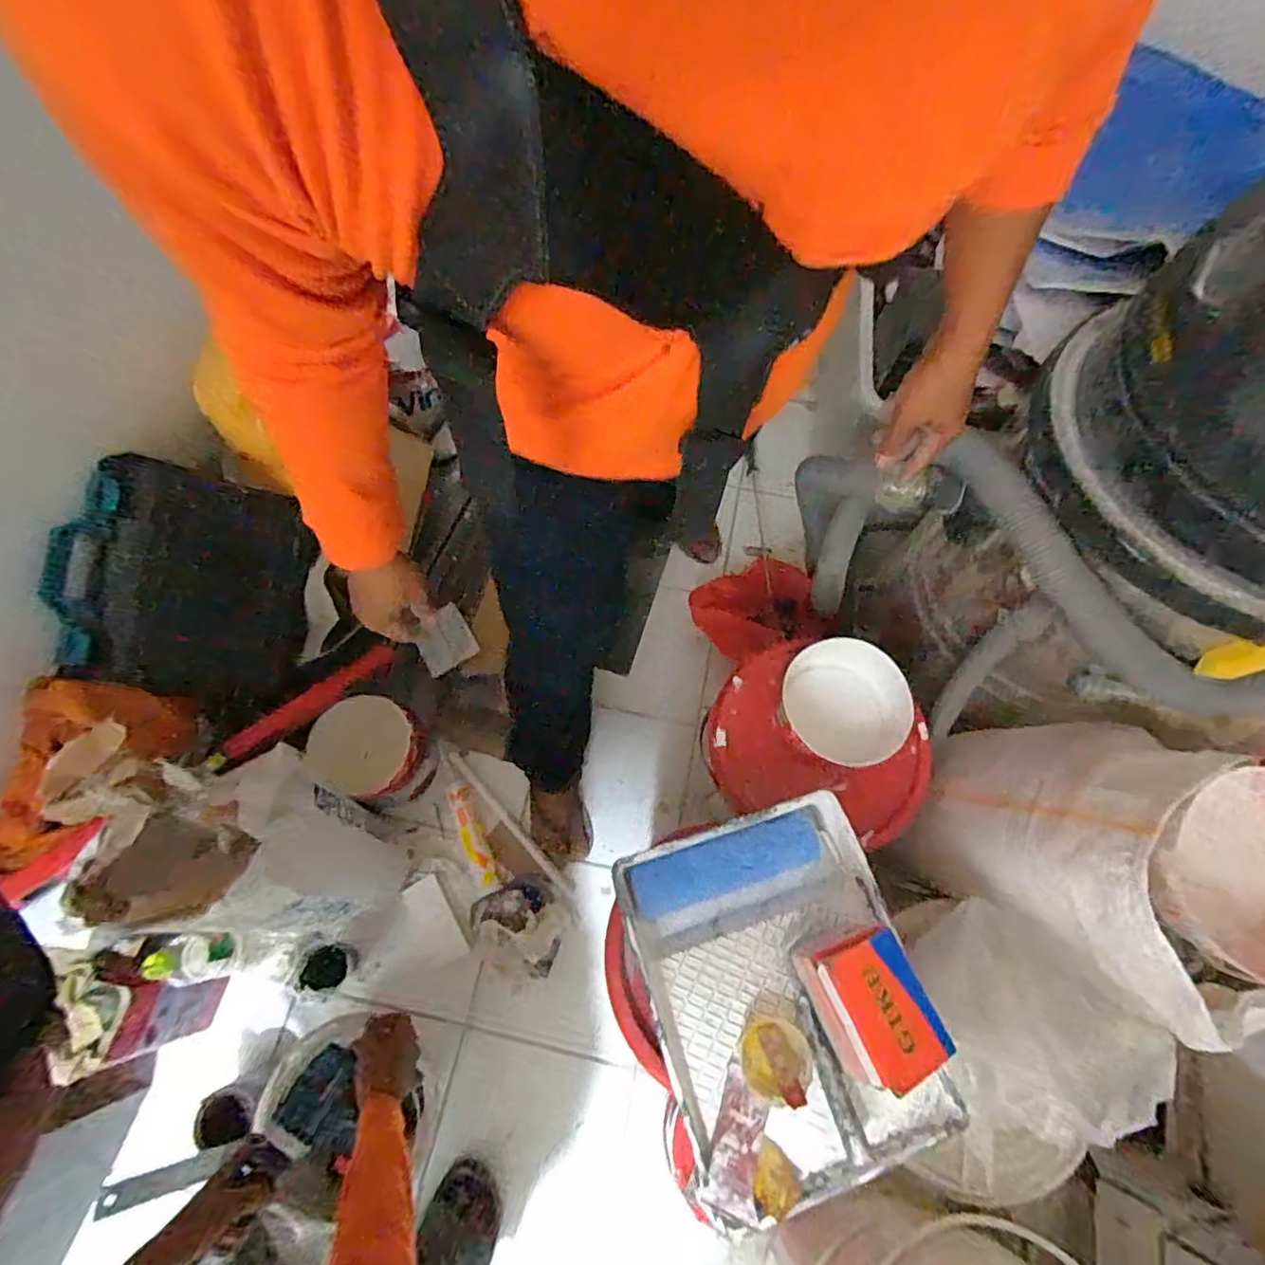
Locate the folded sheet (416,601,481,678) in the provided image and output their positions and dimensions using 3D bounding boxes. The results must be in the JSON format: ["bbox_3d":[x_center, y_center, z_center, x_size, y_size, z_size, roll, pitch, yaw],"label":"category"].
[{"bbox_3d":[-0.335,0.014,1.070,0.100,0.006,0.100,-38,113,-33],"label":"folded sheet"}]

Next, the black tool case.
[{"bbox_3d":[-0.651,-0.054,0.860,0.107,0.295,0.343,-8,75,26],"label":"black tool case"}]

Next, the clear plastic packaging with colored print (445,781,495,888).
[{"bbox_3d":[-0.295,0.367,1.101,0.045,0.032,0.193,-23,70,-10],"label":"clear plastic packaging with colored print"}]

